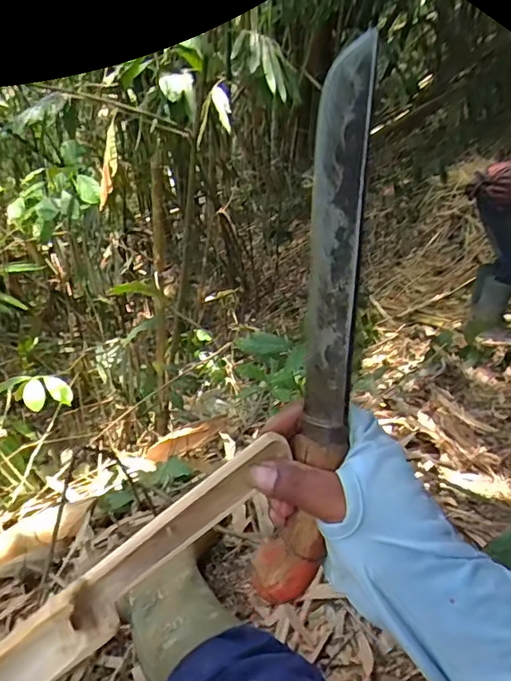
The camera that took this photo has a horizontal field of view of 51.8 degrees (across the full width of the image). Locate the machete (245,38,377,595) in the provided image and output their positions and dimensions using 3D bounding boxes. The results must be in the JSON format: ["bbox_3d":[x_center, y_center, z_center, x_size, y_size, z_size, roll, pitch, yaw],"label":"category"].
[{"bbox_3d":[0.044,0.004,0.327,0.053,0.341,0.033,13,10,43],"label":"machete"}]

